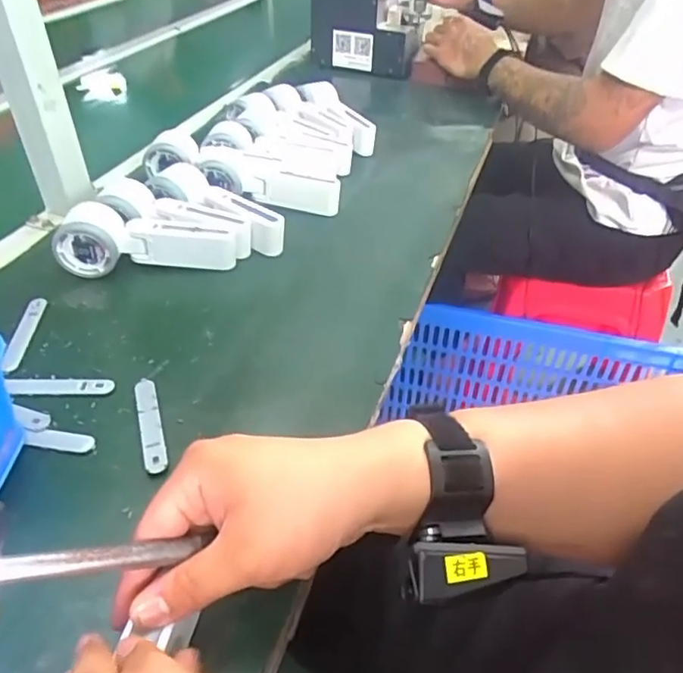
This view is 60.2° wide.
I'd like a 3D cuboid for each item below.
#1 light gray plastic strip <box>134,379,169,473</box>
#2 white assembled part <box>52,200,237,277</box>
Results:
[{"bbox_3d":[-0.142,0.063,0.436,0.017,0.004,0.094,-19,44,-9],"label":"light gray plastic strip"},{"bbox_3d":[-0.191,-0.097,0.582,0.168,0.055,0.050,-7,41,-8],"label":"white assembled part"}]

